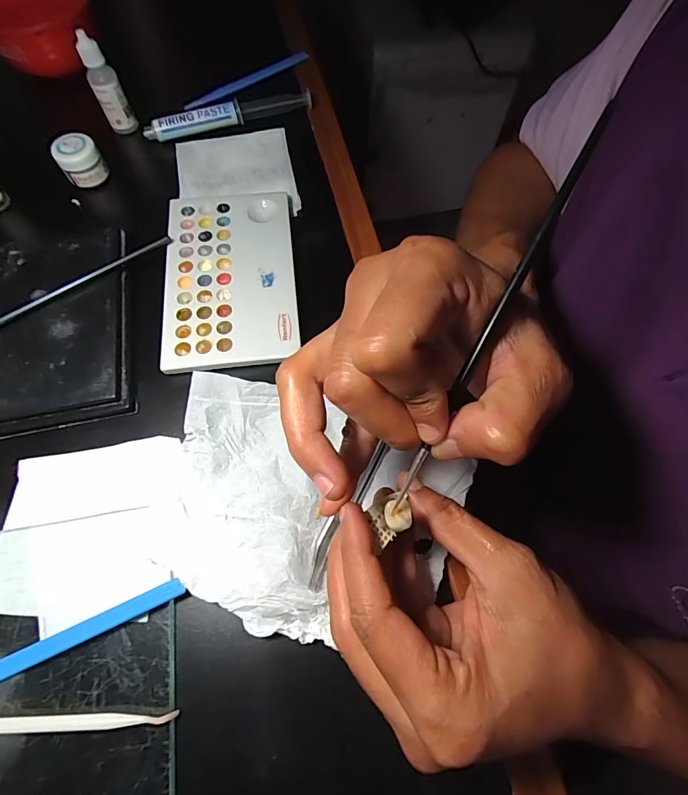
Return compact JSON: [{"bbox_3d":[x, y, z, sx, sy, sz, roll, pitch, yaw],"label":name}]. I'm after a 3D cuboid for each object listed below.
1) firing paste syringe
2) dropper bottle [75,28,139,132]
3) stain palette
[{"bbox_3d":[-0.103,-0.257,0.362,0.151,0.016,0.012,-17,68,-9],"label":"firing paste syringe"},{"bbox_3d":[-0.198,-0.259,0.336,0.021,0.068,0.020,38,71,12],"label":"dropper bottle"},{"bbox_3d":[-0.082,-0.091,0.293,0.090,0.005,0.149,-5,68,-4],"label":"stain palette"}]

